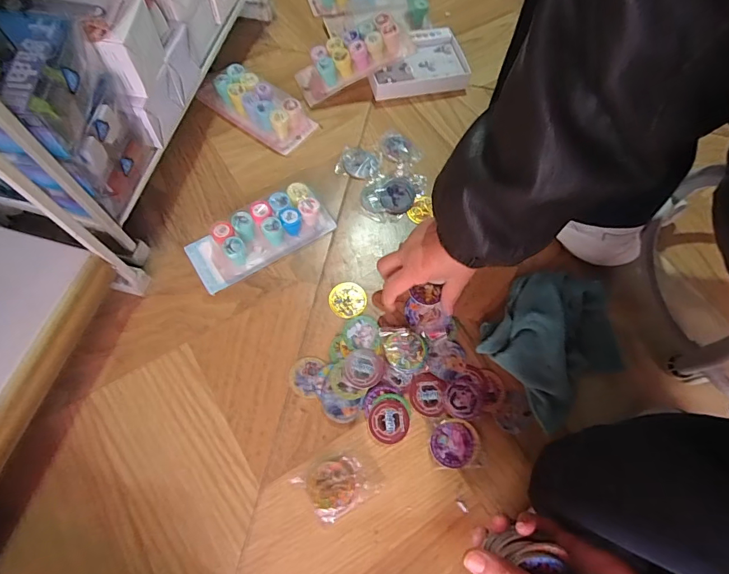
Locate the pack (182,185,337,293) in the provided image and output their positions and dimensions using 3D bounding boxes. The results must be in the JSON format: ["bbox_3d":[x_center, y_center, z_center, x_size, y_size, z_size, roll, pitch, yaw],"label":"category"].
[{"bbox_3d":[-0.130,-0.069,0.517,0.177,0.040,0.072,-29,73,-14],"label":"pack"}]

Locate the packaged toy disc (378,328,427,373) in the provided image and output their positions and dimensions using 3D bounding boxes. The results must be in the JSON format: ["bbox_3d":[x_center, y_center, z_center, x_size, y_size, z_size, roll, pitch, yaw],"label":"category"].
[{"bbox_3d":[0.046,0.071,0.483,0.048,0.009,0.057,-12,69,-8],"label":"packaged toy disc"}]

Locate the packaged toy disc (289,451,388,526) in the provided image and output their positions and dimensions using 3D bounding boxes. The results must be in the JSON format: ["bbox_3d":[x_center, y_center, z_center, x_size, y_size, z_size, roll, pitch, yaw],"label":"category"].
[{"bbox_3d":[-0.026,0.199,0.421,0.070,0.015,0.059,-33,73,-15],"label":"packaged toy disc"}]

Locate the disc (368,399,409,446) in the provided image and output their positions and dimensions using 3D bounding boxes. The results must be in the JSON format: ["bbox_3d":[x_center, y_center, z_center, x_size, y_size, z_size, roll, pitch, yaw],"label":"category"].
[{"bbox_3d":[0.027,0.145,0.451,0.044,0.007,0.044,1,68,-3],"label":"disc"}]

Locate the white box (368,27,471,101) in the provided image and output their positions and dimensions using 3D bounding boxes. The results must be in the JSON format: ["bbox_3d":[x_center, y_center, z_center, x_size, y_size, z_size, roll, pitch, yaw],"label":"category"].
[{"bbox_3d":[0.081,-0.353,0.656,0.157,0.033,0.103,-12,69,-8],"label":"white box"}]

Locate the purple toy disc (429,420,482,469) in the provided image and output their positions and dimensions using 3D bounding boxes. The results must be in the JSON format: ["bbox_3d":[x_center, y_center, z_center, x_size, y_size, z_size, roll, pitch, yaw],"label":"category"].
[{"bbox_3d":[0.098,0.167,0.448,0.053,0.012,0.047,-7,69,-6],"label":"purple toy disc"}]

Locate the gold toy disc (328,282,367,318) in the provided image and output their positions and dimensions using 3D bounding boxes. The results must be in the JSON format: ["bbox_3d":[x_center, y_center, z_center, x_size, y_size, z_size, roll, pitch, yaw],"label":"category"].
[{"bbox_3d":[-0.020,0.015,0.510,0.045,0.004,0.043,1,68,-3],"label":"gold toy disc"}]

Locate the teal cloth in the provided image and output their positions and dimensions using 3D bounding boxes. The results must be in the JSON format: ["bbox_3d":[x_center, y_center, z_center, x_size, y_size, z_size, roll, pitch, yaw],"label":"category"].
[{"bbox_3d":[0.227,0.056,0.477,0.169,0.042,0.144,-38,75,-16],"label":"teal cloth"}]

